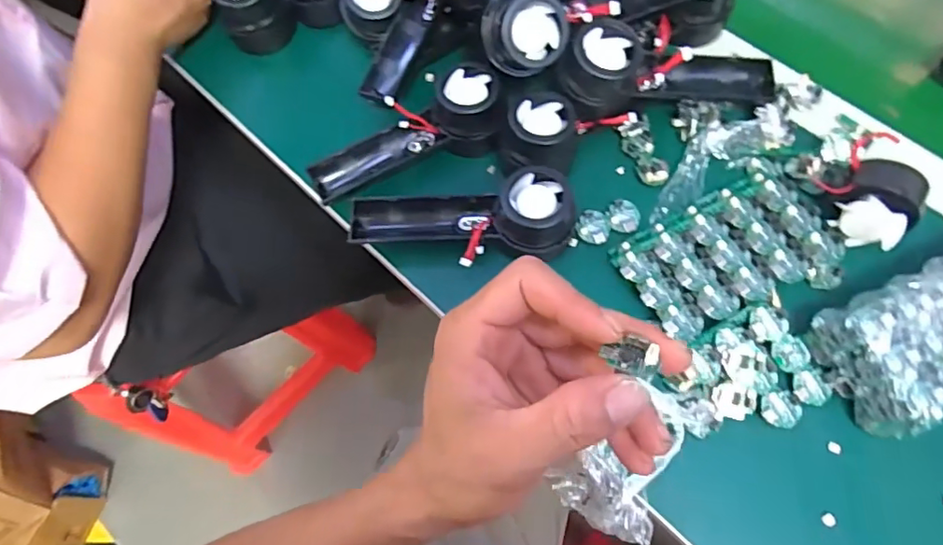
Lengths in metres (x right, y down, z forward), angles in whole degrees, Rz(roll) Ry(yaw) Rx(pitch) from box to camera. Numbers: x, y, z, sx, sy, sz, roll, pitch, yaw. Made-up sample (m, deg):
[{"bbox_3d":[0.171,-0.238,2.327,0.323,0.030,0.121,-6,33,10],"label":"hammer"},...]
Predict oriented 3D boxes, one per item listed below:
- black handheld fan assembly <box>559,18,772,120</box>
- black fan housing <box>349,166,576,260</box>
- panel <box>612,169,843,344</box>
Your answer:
[{"bbox_3d":[0.148,-0.151,0.425,0.166,0.048,0.053,-1,72,-12],"label":"black handheld fan assembly"},{"bbox_3d":[-0.004,-0.037,0.418,0.163,0.056,0.064,-1,72,16],"label":"black fan housing"},{"bbox_3d":[0.178,-0.012,0.388,0.133,0.024,0.089,-25,70,-7],"label":"panel"}]

